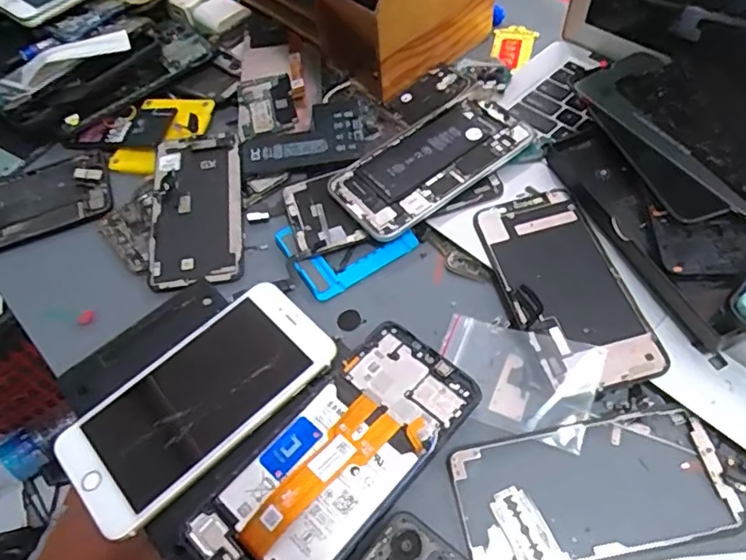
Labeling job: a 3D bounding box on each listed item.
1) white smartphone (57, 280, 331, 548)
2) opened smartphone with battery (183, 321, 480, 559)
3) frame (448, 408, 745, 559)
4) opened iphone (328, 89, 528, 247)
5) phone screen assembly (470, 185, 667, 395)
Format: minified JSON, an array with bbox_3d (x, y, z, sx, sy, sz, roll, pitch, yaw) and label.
[{"bbox_3d":[-0.100,0.069,0.331,0.153,0.007,0.076,-40,60,-19],"label":"white smartphone"},{"bbox_3d":[-0.019,0.094,0.300,0.073,0.011,0.161,35,65,26],"label":"opened smartphone with battery"},{"bbox_3d":[0.114,0.110,0.298,0.138,0.005,0.068,-12,60,0],"label":"frame"},{"bbox_3d":[0.044,-0.090,0.422,0.149,0.007,0.074,-34,61,-12],"label":"opened iphone"},{"bbox_3d":[0.120,0.001,0.358,0.069,0.010,0.144,-16,56,-4],"label":"phone screen assembly"}]

